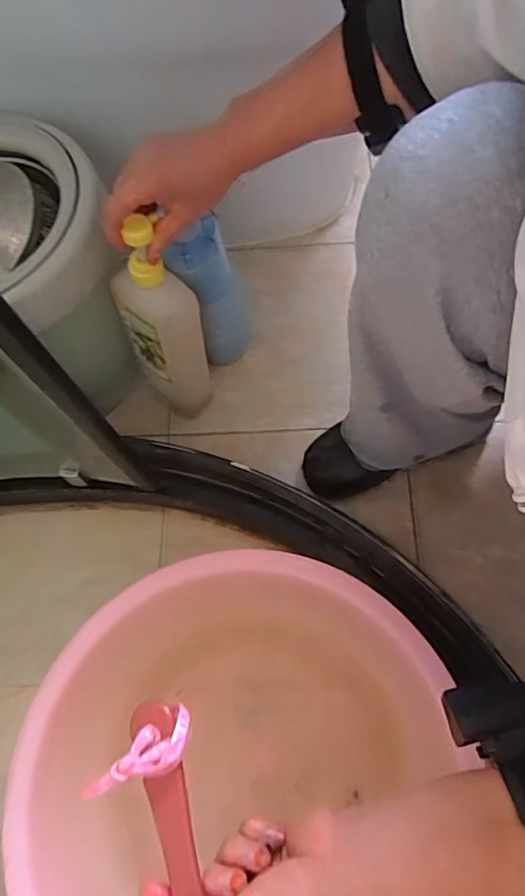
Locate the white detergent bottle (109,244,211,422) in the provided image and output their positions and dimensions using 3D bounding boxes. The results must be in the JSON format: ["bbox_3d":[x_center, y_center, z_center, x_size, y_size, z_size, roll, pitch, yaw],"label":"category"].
[{"bbox_3d":[-0.109,-0.121,0.617,0.079,0.245,0.068,-23,68,-6],"label":"white detergent bottle"}]

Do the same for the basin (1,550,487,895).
[{"bbox_3d":[-0.033,0.296,0.499,0.348,0.134,0.369,-1,64,2],"label":"basin"}]

